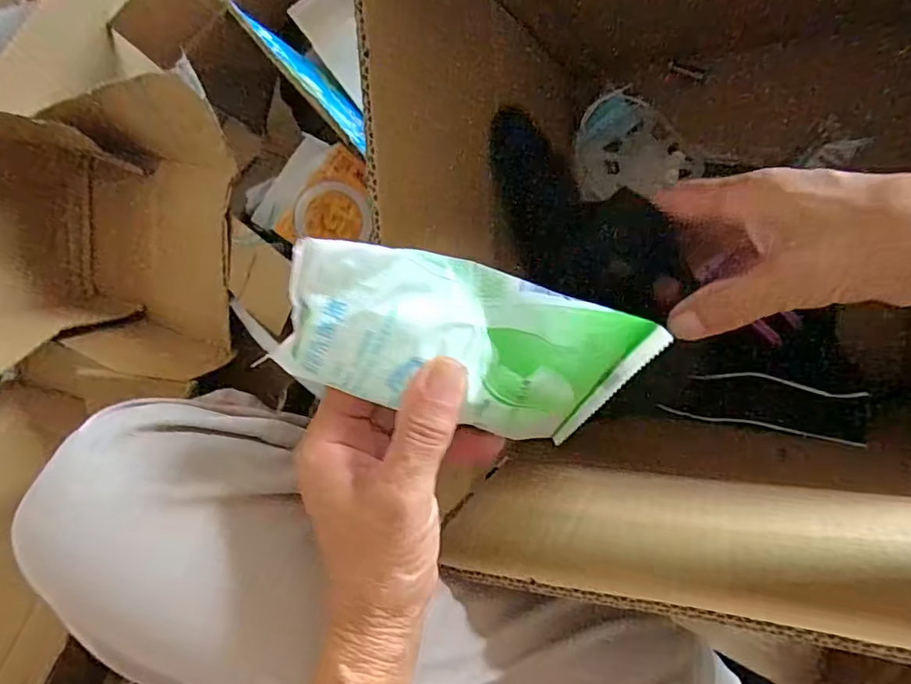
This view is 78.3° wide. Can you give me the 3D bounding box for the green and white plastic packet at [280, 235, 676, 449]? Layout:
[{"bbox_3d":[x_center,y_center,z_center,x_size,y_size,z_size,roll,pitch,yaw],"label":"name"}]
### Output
[{"bbox_3d":[0.007,-0.001,0.236,0.146,0.047,0.067,12,80,-13],"label":"green and white plastic packet"}]

